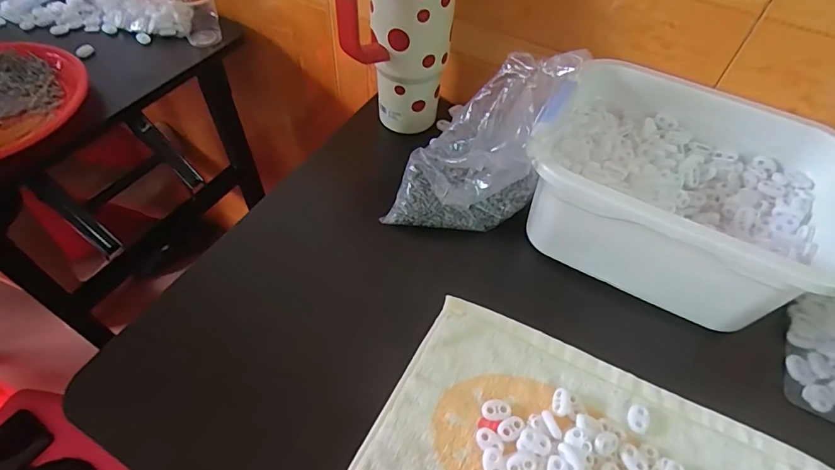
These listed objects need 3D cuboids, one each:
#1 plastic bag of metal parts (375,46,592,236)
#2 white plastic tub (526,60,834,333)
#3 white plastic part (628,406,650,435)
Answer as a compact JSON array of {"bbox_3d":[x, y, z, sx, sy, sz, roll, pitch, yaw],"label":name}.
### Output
[{"bbox_3d":[0.055,-0.084,0.428,0.147,0.143,0.116,11,53,5],"label":"plastic bag of metal parts"},{"bbox_3d":[0.233,-0.041,0.412,0.244,0.105,0.191,27,56,16],"label":"white plastic tub"},{"bbox_3d":[0.170,0.141,0.350,0.016,0.007,0.022,29,57,18],"label":"white plastic part"}]

